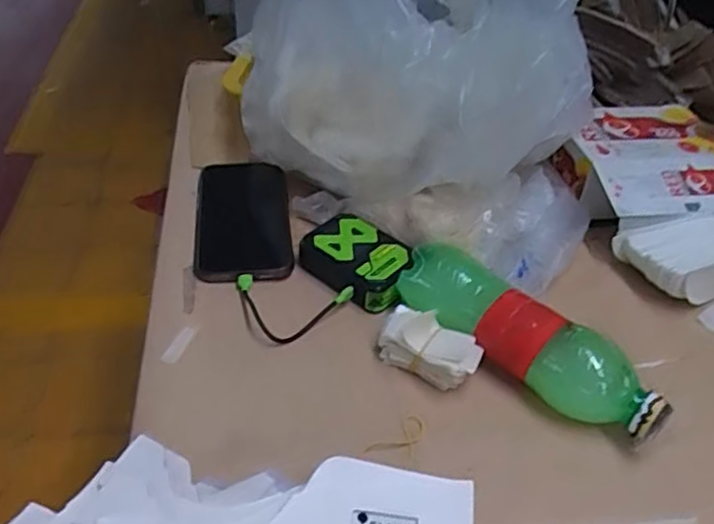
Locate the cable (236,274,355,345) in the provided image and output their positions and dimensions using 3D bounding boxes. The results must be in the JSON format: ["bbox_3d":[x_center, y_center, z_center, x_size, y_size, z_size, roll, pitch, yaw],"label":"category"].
[{"bbox_3d":[-0.054,0.024,0.516,0.074,0.014,0.074,-28,50,-34],"label":"cable"}]

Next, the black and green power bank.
[{"bbox_3d":[0.001,0.000,0.539,0.061,0.032,0.094,-28,50,-34],"label":"black and green power bank"}]

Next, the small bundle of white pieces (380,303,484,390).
[{"bbox_3d":[0.052,0.062,0.467,0.070,0.041,0.038,17,41,14],"label":"small bundle of white pieces"}]

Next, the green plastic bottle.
[{"bbox_3d":[0.118,0.057,0.469,0.208,0.058,0.057,32,46,29],"label":"green plastic bottle"}]

